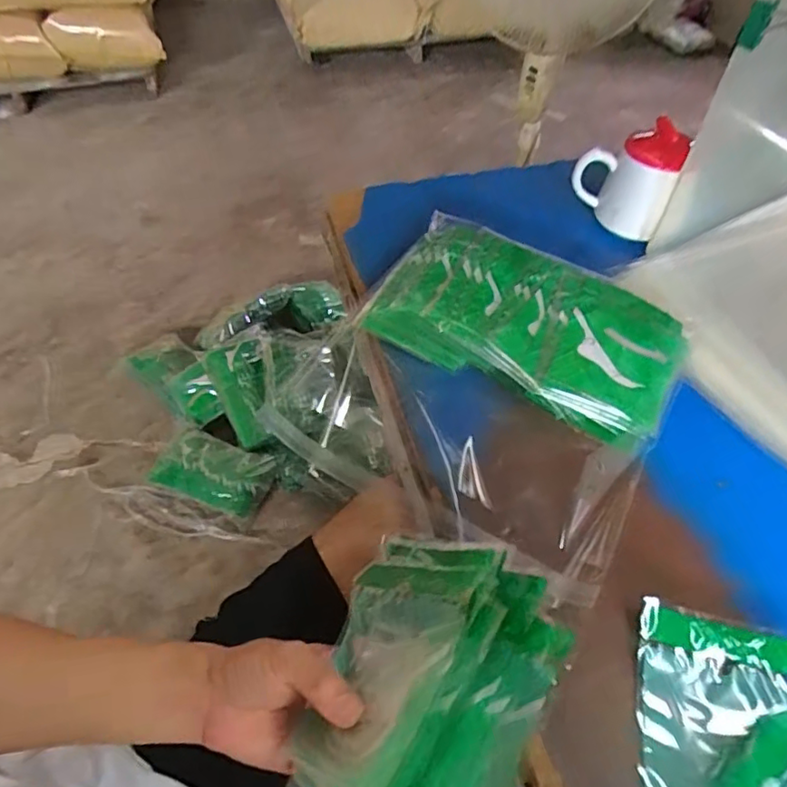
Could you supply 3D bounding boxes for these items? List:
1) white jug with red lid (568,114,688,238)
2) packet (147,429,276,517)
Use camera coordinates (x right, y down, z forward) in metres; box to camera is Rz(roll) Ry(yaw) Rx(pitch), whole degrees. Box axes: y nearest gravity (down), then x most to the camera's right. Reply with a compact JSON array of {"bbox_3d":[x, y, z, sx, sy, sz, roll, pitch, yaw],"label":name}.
[{"bbox_3d":[0.248,-0.231,0.629,0.107,0.094,0.079,20,53,15],"label":"white jug with red lid"},{"bbox_3d":[-0.397,0.168,1.280,0.269,0.071,0.141,21,54,16],"label":"packet"}]

